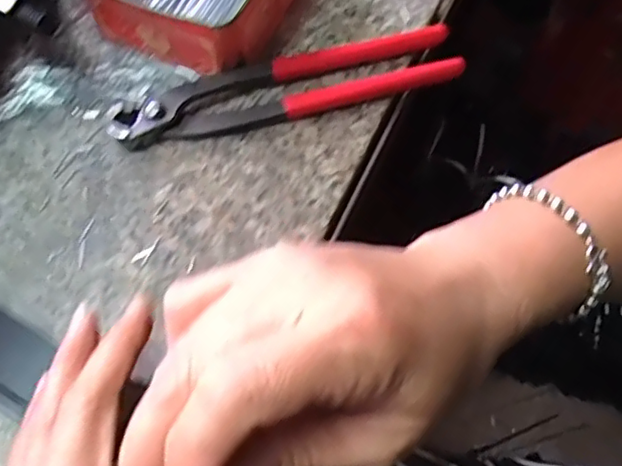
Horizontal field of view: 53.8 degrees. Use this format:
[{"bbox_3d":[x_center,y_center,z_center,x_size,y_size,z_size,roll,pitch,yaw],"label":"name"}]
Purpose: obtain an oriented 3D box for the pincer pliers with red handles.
[{"bbox_3d":[-0.012,-0.080,0.343,0.193,0.017,0.034,-15,66,-9],"label":"pincer pliers with red handles"}]

